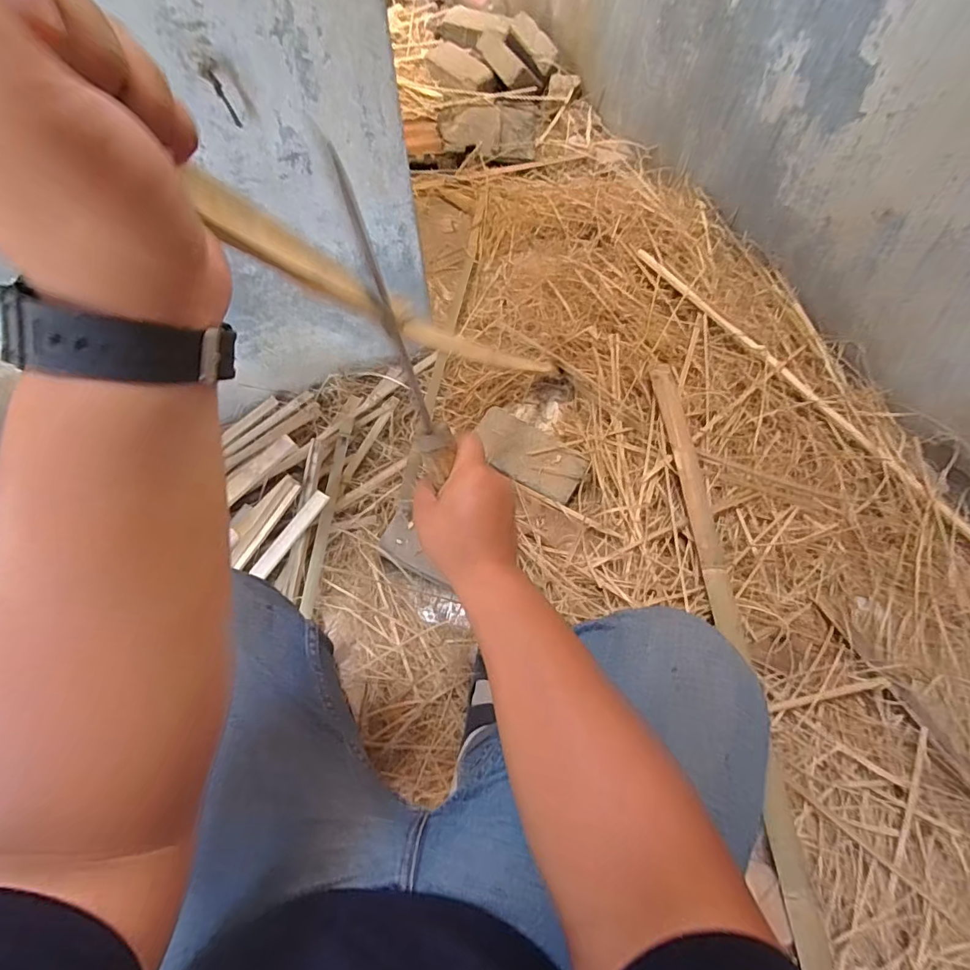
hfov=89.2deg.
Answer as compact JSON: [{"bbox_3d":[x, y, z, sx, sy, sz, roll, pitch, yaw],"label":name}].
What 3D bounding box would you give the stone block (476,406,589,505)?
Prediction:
[{"bbox_3d":[0.076,-0.057,0.872,0.207,0.027,0.104,31,70,12],"label":"stone block"}]

